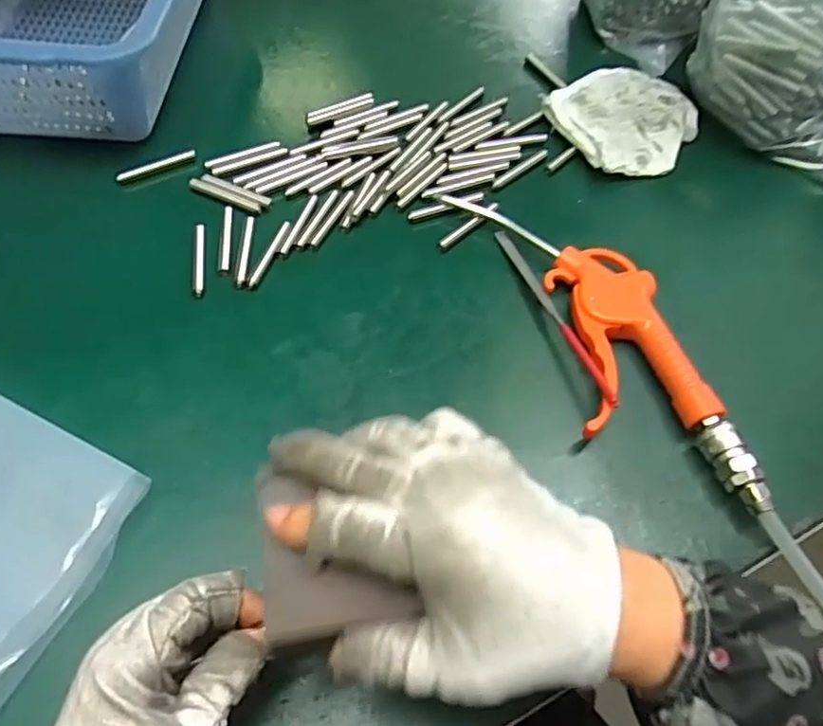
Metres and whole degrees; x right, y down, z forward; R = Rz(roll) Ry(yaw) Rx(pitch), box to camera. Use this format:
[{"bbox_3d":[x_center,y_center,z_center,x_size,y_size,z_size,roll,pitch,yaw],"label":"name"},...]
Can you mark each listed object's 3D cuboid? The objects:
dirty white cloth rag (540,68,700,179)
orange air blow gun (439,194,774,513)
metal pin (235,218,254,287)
[{"bbox_3d":[0.169,-0.195,0.496,0.101,0.018,0.111,-21,61,-15],"label":"dirty white cloth rag"},{"bbox_3d":[0.116,-0.024,0.389,0.087,0.024,0.261,-17,60,-12],"label":"orange air blow gun"},{"bbox_3d":[-0.113,-0.078,0.422,0.007,0.004,0.061,0,58,-2],"label":"metal pin"}]

